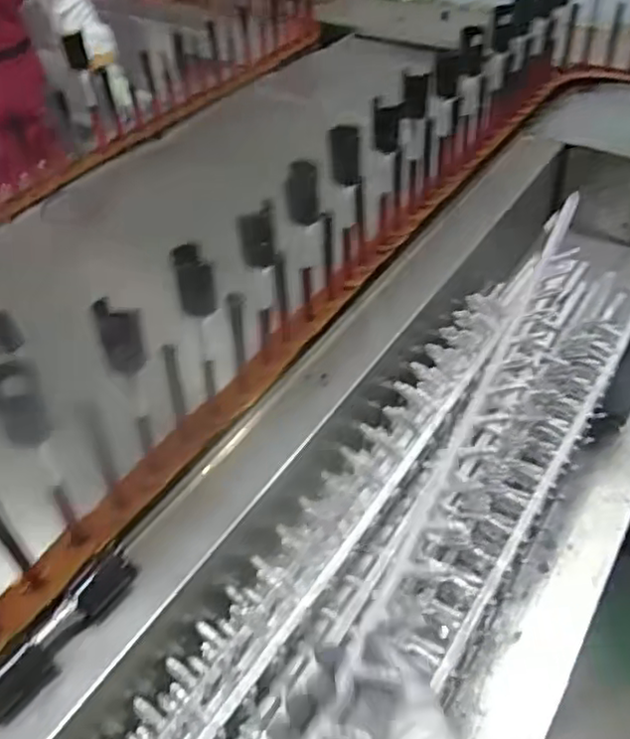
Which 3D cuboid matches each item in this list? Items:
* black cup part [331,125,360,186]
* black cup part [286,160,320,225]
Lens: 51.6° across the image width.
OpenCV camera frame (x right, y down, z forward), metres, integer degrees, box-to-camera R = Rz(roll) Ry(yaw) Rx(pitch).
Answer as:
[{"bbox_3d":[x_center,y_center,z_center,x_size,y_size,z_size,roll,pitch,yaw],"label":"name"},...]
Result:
[{"bbox_3d":[0.038,-0.266,0.816,0.035,0.081,0.025,-6,45,-1],"label":"black cup part"},{"bbox_3d":[-0.014,-0.208,0.768,0.036,0.060,0.045,-2,45,2],"label":"black cup part"}]

